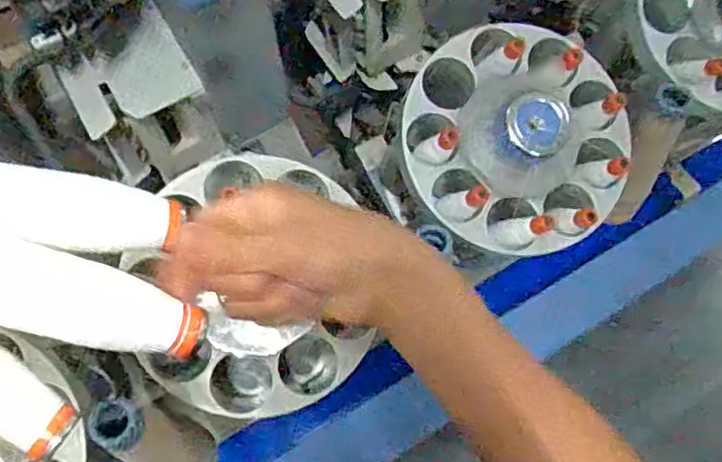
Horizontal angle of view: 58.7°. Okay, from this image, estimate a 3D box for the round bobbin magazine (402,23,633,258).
[{"bbox_3d":[0.160,-0.094,0.667,0.237,0.111,0.237,0,86,-3],"label":"round bobbin magazine"}]

